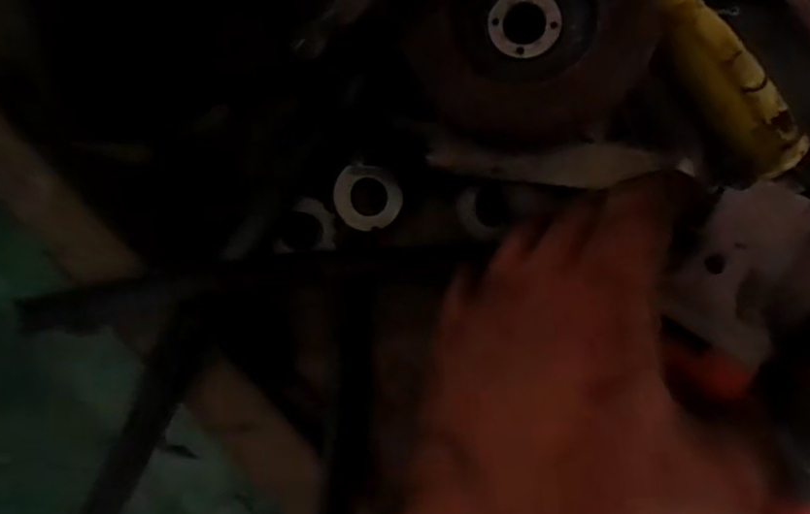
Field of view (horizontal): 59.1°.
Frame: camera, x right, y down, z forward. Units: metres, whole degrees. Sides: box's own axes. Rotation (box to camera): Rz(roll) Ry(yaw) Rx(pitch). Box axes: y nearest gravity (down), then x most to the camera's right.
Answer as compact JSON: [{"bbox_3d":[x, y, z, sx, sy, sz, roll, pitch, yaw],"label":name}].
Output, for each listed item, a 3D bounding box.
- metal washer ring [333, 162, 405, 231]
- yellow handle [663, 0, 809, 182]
[{"bbox_3d":[-0.015,-0.023,0.284,0.027,0.005,0.025,0,87,-6],"label":"metal washer ring"},{"bbox_3d":[0.120,-0.079,0.286,0.023,0.025,0.109,-34,91,-7],"label":"yellow handle"}]

